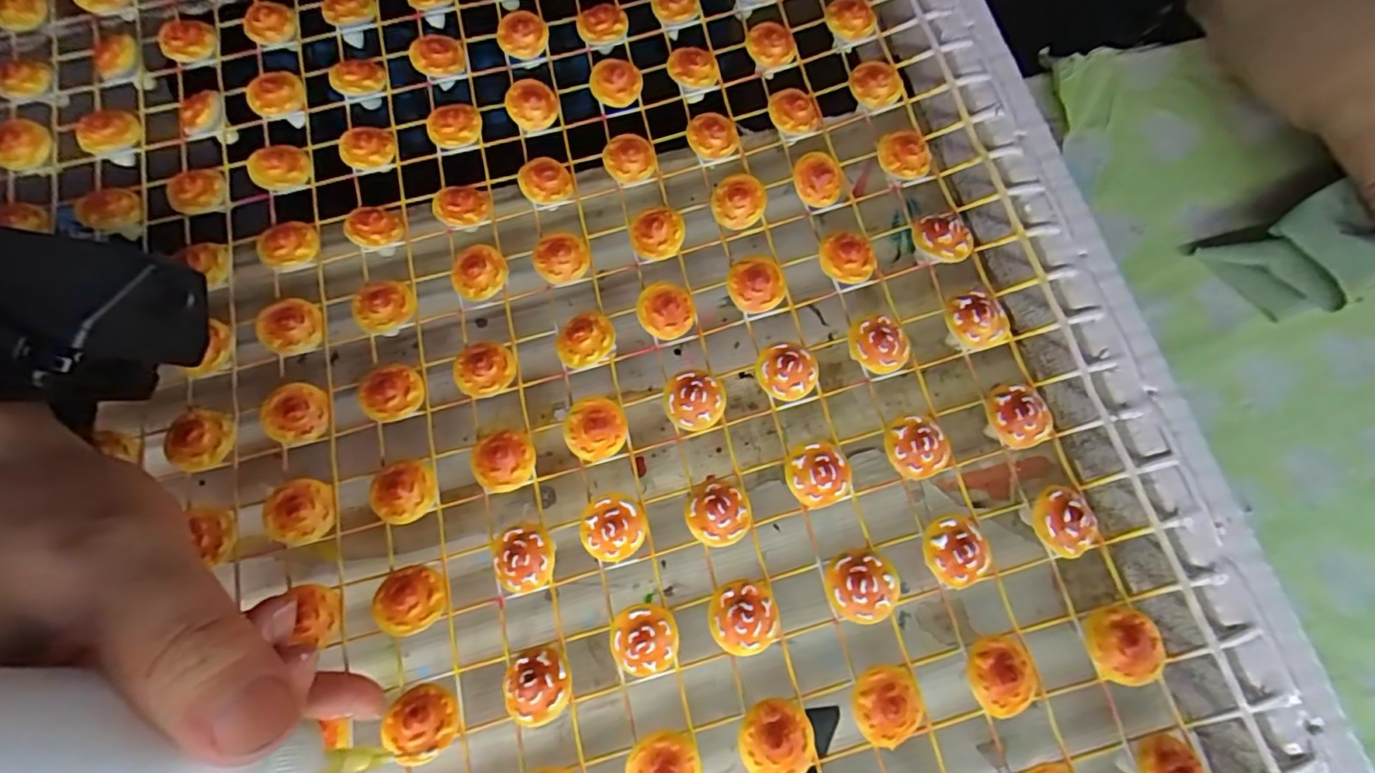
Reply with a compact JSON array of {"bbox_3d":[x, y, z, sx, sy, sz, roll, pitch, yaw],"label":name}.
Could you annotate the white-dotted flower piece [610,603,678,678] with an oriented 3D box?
[{"bbox_3d":[-0.012,0.072,0.168,0.019,0.006,0.019,1,75,-2],"label":"white-dotted flower piece"}]

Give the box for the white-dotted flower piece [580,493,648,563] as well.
[{"bbox_3d":[-0.022,0.042,0.178,0.019,0.007,0.019,-14,76,-6],"label":"white-dotted flower piece"}]

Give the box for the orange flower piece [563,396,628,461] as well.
[{"bbox_3d":[-0.030,0.013,0.188,0.019,0.006,0.019,1,75,-2],"label":"orange flower piece"}]

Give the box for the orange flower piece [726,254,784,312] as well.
[{"bbox_3d":[0.023,-0.035,0.198,0.018,0.006,0.018,1,75,-2],"label":"orange flower piece"}]

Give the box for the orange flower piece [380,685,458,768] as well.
[{"bbox_3d":[-0.075,0.094,0.165,0.019,0.008,0.016,35,76,7],"label":"orange flower piece"}]

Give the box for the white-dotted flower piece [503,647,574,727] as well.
[{"bbox_3d":[-0.042,0.085,0.168,0.019,0.009,0.019,1,75,-2],"label":"white-dotted flower piece"}]

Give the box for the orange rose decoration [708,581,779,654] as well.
[{"bbox_3d":[0.016,0.066,0.168,0.019,0.009,0.019,-17,76,-7],"label":"orange rose decoration"}]

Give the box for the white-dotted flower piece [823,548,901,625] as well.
[{"bbox_3d":[0.050,0.057,0.168,0.019,0.008,0.019,1,75,-2],"label":"white-dotted flower piece"}]

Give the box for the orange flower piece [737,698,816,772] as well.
[{"bbox_3d":[0.024,0.096,0.160,0.020,0.008,0.020,1,75,-2],"label":"orange flower piece"}]

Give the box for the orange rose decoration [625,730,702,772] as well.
[{"bbox_3d":[-0.006,0.104,0.160,0.019,0.008,0.019,1,75,-2],"label":"orange rose decoration"}]

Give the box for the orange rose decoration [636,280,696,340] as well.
[{"bbox_3d":[-0.007,-0.026,0.199,0.019,0.008,0.018,1,75,-2],"label":"orange rose decoration"}]

